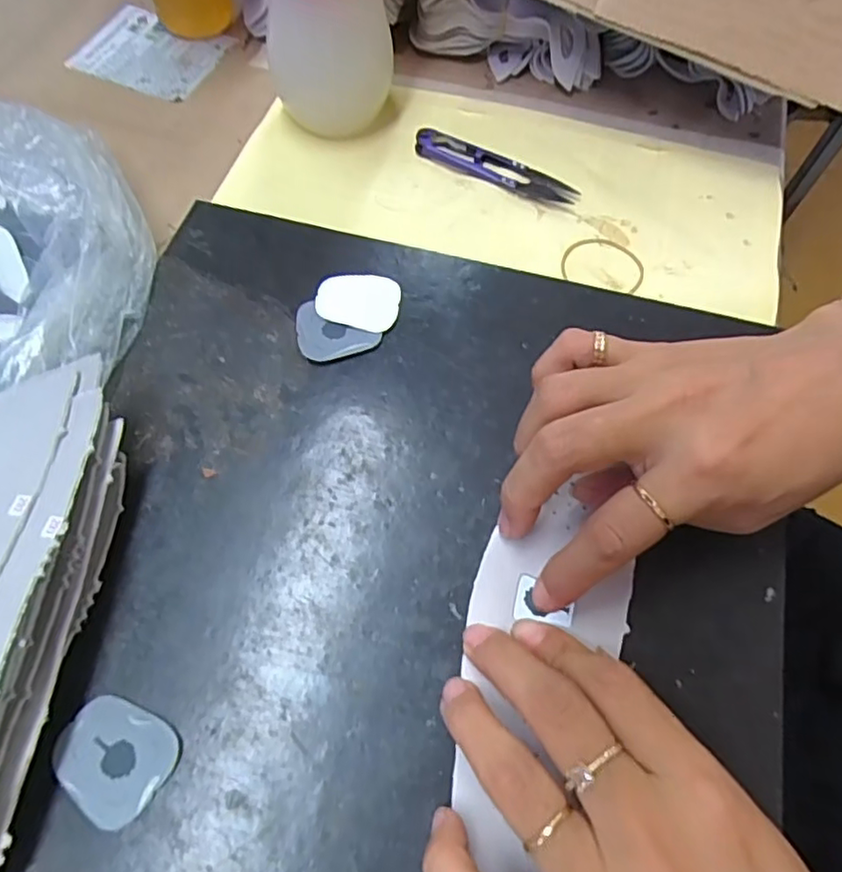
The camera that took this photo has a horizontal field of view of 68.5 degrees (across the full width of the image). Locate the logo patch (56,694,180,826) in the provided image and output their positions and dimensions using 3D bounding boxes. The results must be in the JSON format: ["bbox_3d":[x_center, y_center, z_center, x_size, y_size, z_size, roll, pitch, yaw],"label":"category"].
[{"bbox_3d":[-0.105,0.109,0.211,0.038,0.004,0.033,30,67,13],"label":"logo patch"}]

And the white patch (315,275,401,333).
[{"bbox_3d":[-0.030,-0.065,0.295,0.039,0.004,0.032,8,64,2],"label":"white patch"}]

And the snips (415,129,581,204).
[{"bbox_3d":[0.043,-0.159,0.367,0.101,0.007,0.020,25,66,10],"label":"snips"}]

